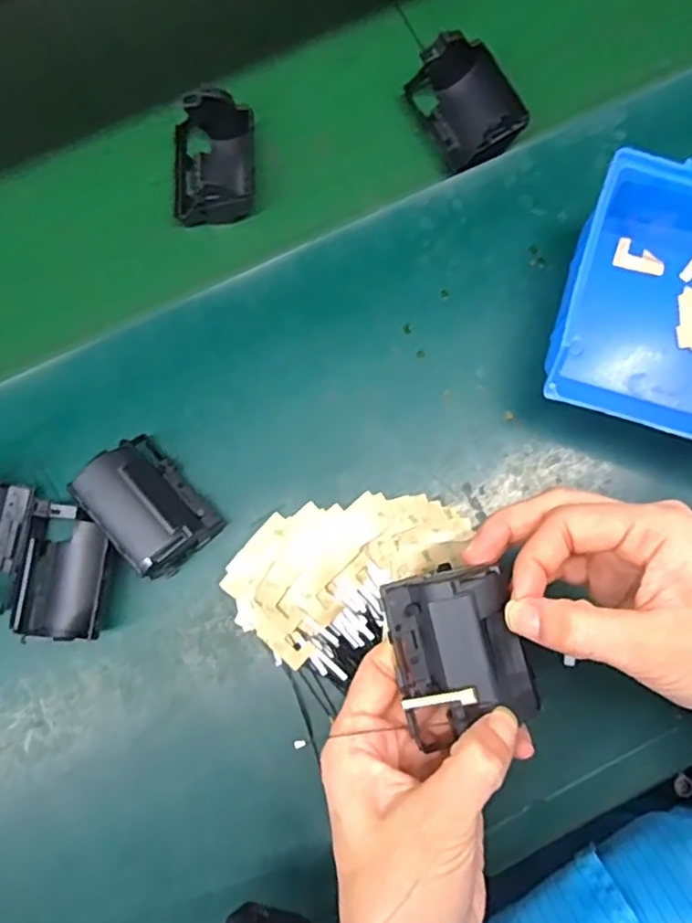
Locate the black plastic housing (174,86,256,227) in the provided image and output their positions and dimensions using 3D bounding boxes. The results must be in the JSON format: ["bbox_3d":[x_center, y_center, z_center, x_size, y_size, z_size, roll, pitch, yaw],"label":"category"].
[{"bbox_3d":[-0.083,-0.189,0.395,0.051,0.033,0.070,-4,78,1],"label":"black plastic housing"}]

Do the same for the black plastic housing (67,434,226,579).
[{"bbox_3d":[-0.107,0.023,0.342,0.045,0.042,0.068,-42,80,-7],"label":"black plastic housing"}]

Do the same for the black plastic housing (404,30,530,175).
[{"bbox_3d":[0.077,-0.227,0.398,0.051,0.033,0.072,-25,79,-4],"label":"black plastic housing"}]

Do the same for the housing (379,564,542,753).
[{"bbox_3d":[0.046,0.076,0.262,0.050,0.021,0.063,-15,78,-2],"label":"housing"}]

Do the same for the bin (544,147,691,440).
[{"bbox_3d":[0.188,-0.087,0.348,0.127,0.068,0.139,21,79,6],"label":"bin"}]

